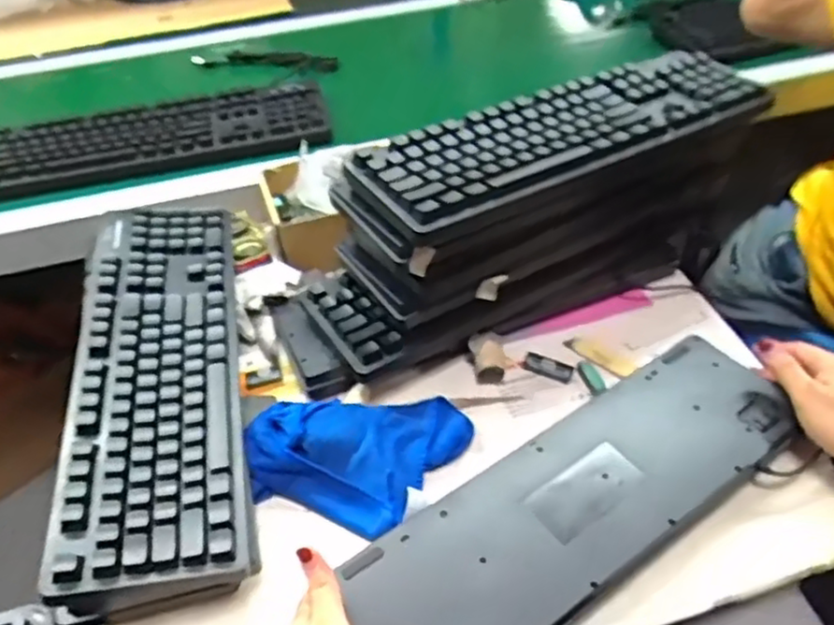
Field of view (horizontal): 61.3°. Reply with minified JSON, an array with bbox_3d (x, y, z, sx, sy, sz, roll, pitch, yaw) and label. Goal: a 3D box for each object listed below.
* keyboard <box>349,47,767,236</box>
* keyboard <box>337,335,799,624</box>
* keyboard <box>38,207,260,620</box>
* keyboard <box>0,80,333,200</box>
[{"bbox_3d":[0.149,-0.171,0.669,0.412,0.034,0.116,-24,48,-19],"label":"keyboard"},{"bbox_3d":[0.133,0.151,0.578,0.427,0.020,0.135,-29,50,-25],"label":"keyboard"},{"bbox_3d":[-0.228,0.047,0.626,0.131,0.048,0.428,-10,45,-7],"label":"keyboard"},{"bbox_3d":[-0.336,-0.229,0.922,0.429,0.032,0.146,-11,45,-8],"label":"keyboard"}]

